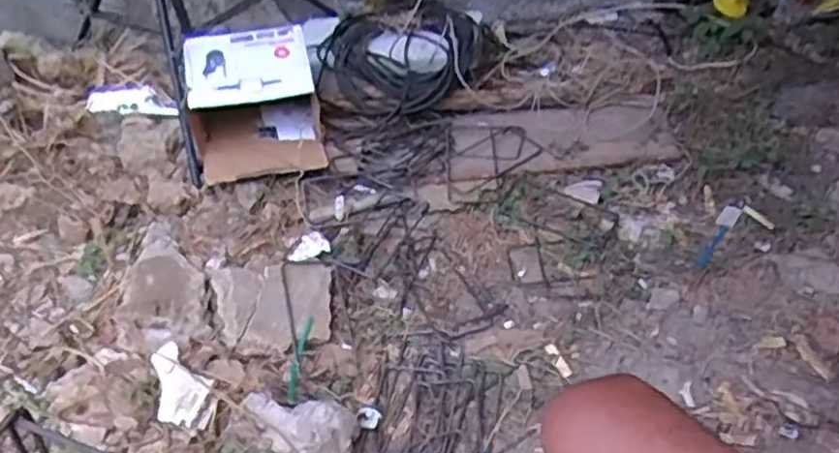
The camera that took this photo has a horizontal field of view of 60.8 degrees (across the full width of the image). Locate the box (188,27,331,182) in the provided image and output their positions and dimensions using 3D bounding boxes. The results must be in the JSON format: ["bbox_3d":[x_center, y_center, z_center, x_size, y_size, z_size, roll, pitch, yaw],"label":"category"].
[{"bbox_3d":[-0.292,-0.217,1.271,0.215,0.157,0.260,-10,44,-7],"label":"box"}]

